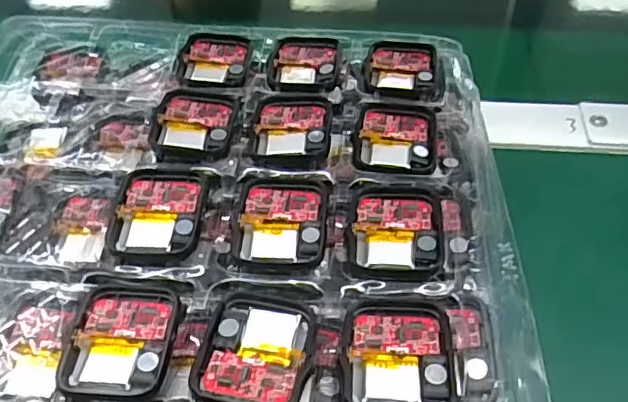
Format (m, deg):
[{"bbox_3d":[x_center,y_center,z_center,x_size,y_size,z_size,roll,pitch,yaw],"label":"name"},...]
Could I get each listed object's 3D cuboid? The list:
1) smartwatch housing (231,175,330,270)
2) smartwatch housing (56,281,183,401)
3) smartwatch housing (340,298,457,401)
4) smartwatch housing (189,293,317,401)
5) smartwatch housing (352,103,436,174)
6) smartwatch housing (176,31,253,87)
[{"bbox_3d":[-0.014,0.008,0.236,0.038,0.006,0.044,2,49,4],"label":"smartwatch housing"},{"bbox_3d":[-0.069,0.050,0.208,0.037,0.007,0.045,2,49,4],"label":"smartwatch housing"},{"bbox_3d":[0.029,0.053,0.198,0.037,0.005,0.041,2,49,4],"label":"smartwatch housing"},{"bbox_3d":[-0.019,0.052,0.198,0.039,0.005,0.041,7,49,9],"label":"smartwatch housing"},{"bbox_3d":[0.038,-0.030,0.267,0.037,0.005,0.044,4,49,6],"label":"smartwatch housing"},{"bbox_3d":[-0.054,-0.077,0.313,0.037,0.007,0.044,3,49,5],"label":"smartwatch housing"}]

